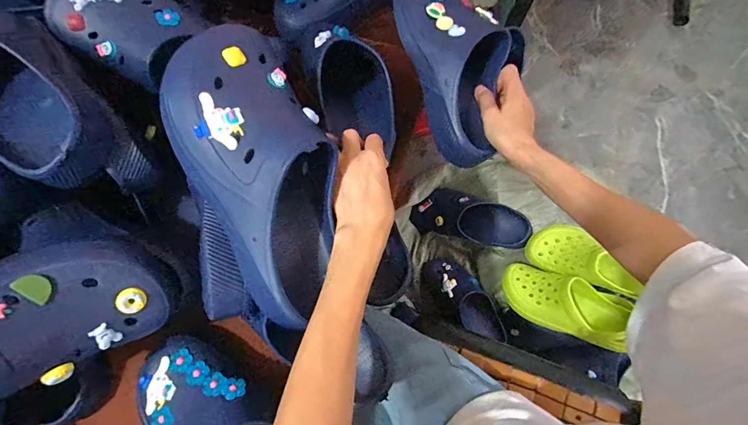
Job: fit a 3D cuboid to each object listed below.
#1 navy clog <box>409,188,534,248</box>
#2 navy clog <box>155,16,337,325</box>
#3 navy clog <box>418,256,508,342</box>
[{"bbox_3d":[0.242,0.020,0.979,0.293,0.100,0.113,12,69,28],"label":"navy clog"},{"bbox_3d":[-0.106,-0.041,0.365,0.130,0.081,0.269,-19,90,-5],"label":"navy clog"},{"bbox_3d":[0.213,0.220,0.954,0.127,0.101,0.249,-32,71,-9],"label":"navy clog"}]

